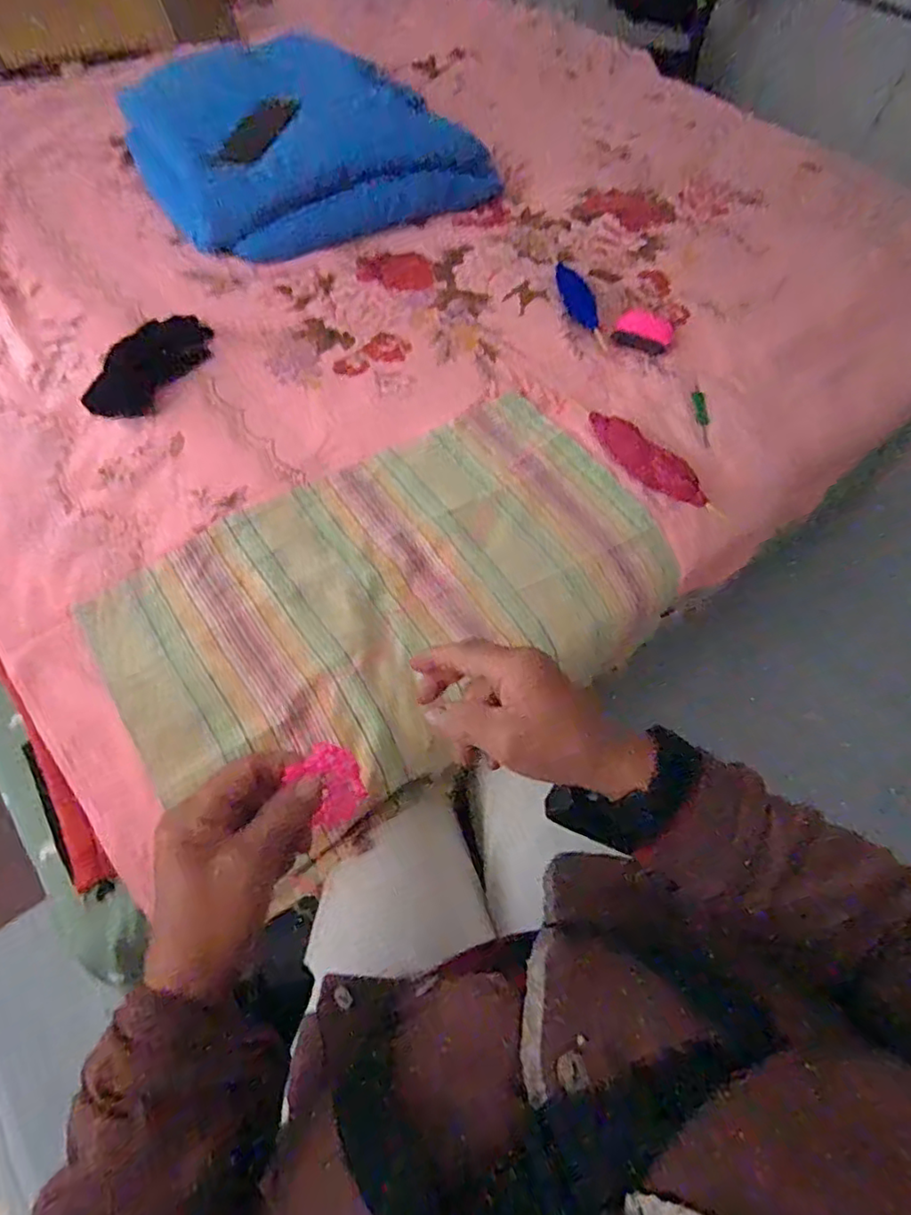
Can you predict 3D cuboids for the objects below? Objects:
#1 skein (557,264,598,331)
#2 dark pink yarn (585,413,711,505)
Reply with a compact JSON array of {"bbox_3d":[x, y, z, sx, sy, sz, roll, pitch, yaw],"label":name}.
[{"bbox_3d":[0.189,-0.495,0.941,0.044,0.018,0.160,-5,57,-7],"label":"skein"},{"bbox_3d":[0.226,-0.178,0.722,0.041,0.045,0.180,-26,63,-20],"label":"dark pink yarn"}]

